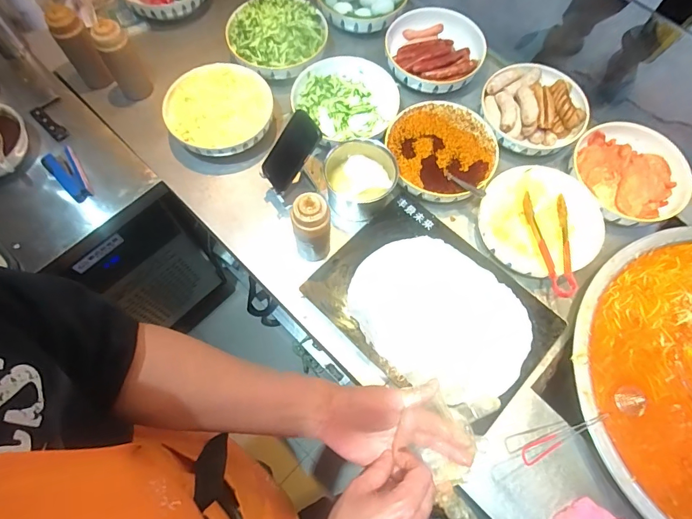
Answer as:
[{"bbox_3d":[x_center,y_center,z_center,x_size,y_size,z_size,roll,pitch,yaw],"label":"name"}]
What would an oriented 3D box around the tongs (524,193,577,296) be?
[{"bbox_3d":[0.389,-0.029,0.786,0.082,0.039,0.239,4,55,0],"label":"tongs"}]

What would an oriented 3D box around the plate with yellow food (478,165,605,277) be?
[{"bbox_3d":[0.375,-0.068,0.819,0.214,0.058,0.218,1,67,-1],"label":"plate with yellow food"}]

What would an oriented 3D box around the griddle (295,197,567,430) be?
[{"bbox_3d":[0.156,0.086,0.765,0.302,0.030,0.390,-41,74,-16],"label":"griddle"}]

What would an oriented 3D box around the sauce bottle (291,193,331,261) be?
[{"bbox_3d":[-0.057,-0.052,0.741,0.066,0.156,0.053,-3,68,-3],"label":"sauce bottle"}]

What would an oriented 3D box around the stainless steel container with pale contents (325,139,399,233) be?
[{"bbox_3d":[0.030,-0.151,0.837,0.131,0.116,0.137,-13,68,-7],"label":"stainless steel container with pale contents"}]

